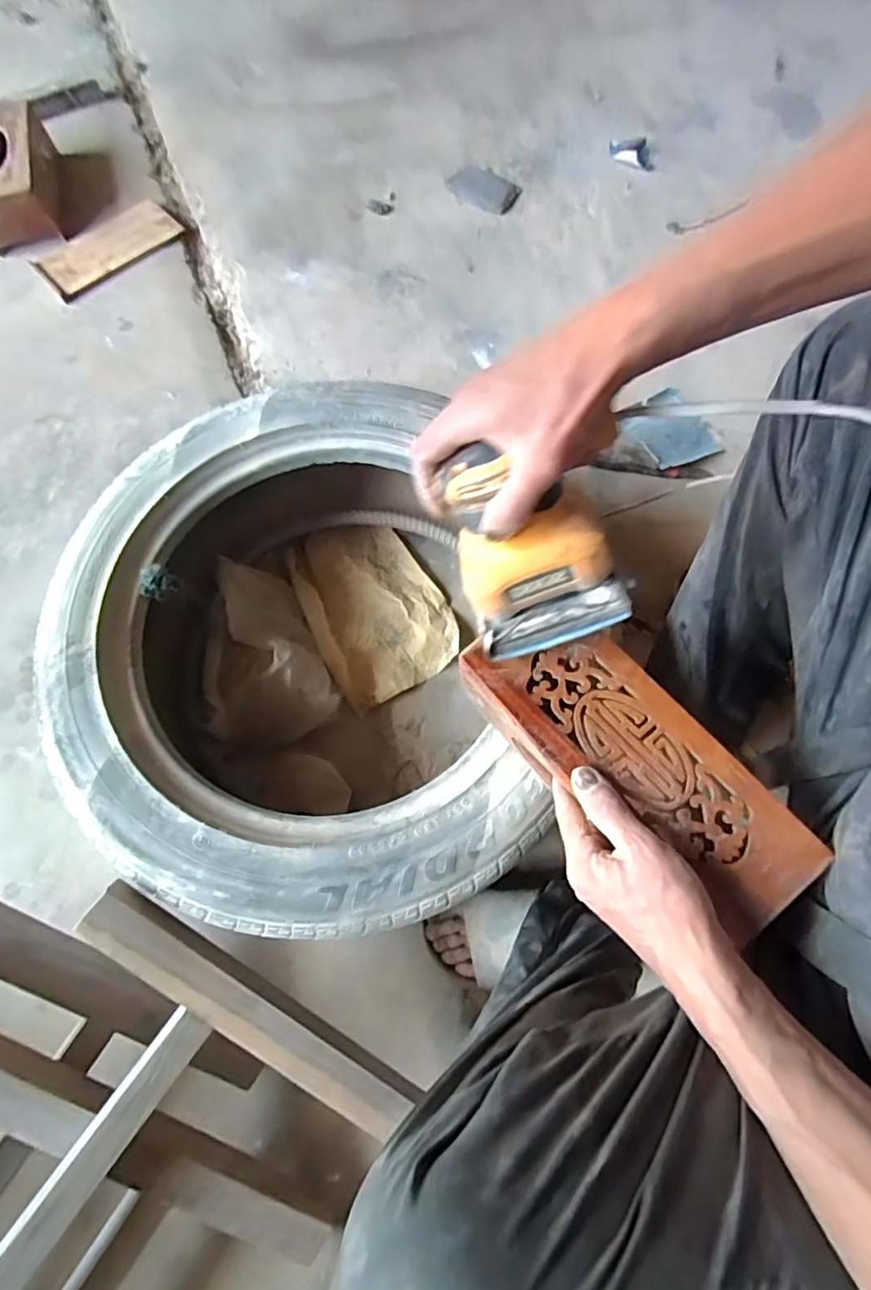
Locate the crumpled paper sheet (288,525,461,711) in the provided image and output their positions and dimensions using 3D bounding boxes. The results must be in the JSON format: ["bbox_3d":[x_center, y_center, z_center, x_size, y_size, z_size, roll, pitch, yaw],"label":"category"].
[{"bbox_3d":[-0.085,-0.059,0.780,0.179,0.036,0.247,-27,74,-8],"label":"crumpled paper sheet"}]

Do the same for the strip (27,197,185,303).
[{"bbox_3d":[-0.596,-0.726,1.038,0.253,0.015,0.119,-42,76,-12],"label":"strip"}]

